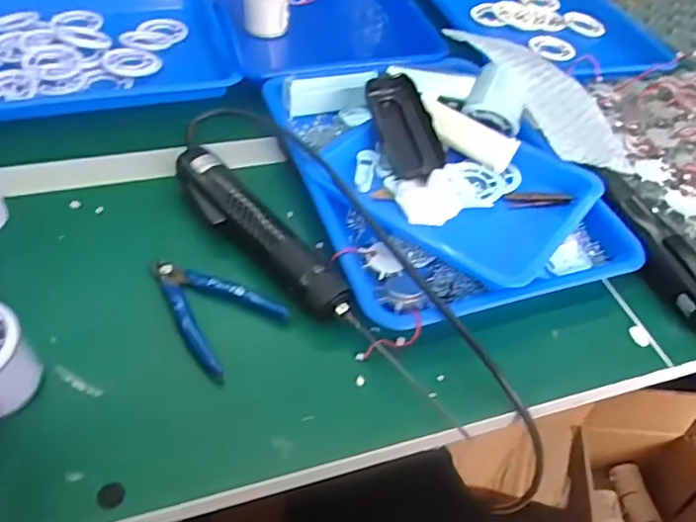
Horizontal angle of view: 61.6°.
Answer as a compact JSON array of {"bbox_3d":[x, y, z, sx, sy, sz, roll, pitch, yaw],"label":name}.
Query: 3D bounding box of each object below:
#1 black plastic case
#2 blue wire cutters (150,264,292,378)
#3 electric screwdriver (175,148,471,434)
[{"bbox_3d":[0.053,-0.128,0.560,0.051,0.023,0.120,-11,67,-17],"label":"black plastic case"},{"bbox_3d":[-0.109,0.035,0.438,0.107,0.012,0.071,32,52,21],"label":"blue wire cutters"},{"bbox_3d":[-0.039,0.006,0.449,0.046,0.039,0.319,-30,58,-30],"label":"electric screwdriver"}]

